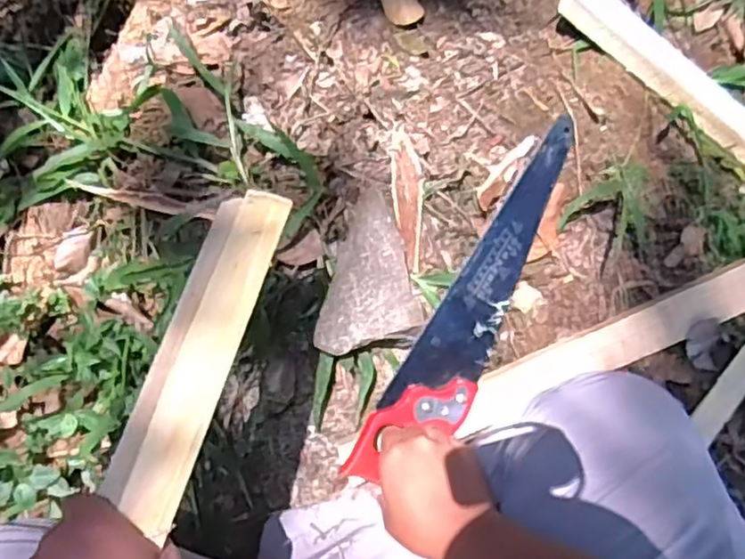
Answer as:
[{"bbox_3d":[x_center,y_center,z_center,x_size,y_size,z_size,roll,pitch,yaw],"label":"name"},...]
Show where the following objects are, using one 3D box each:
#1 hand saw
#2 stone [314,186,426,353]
[{"bbox_3d":[0.124,0.023,0.721,0.084,0.021,0.450,38,72,-12],"label":"hand saw"},{"bbox_3d":[0.013,0.000,0.718,0.111,0.069,0.168,18,88,-4],"label":"stone"}]

